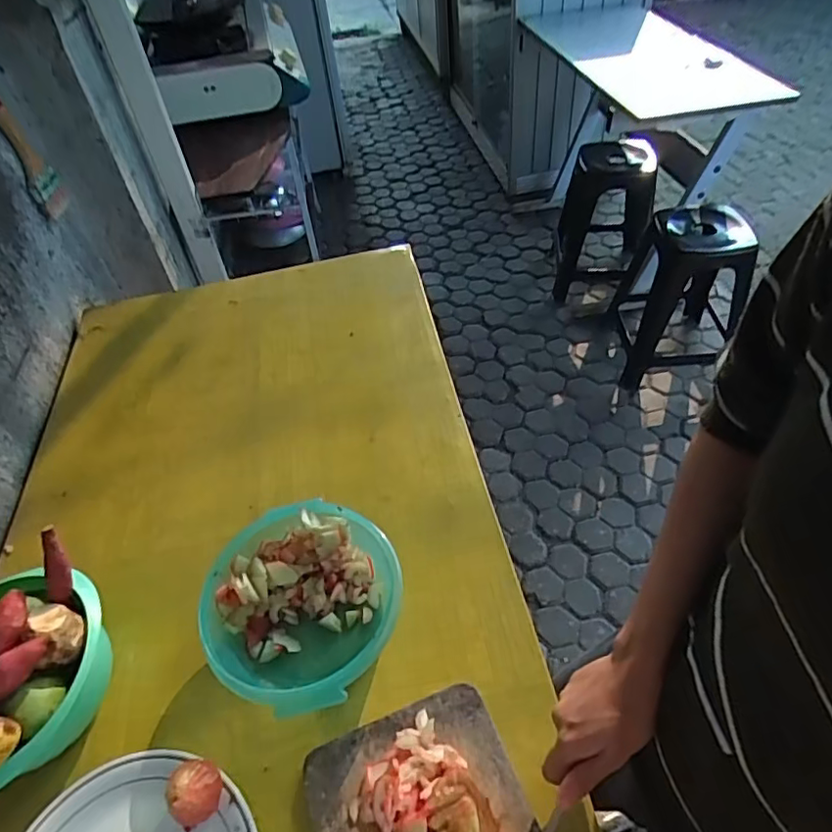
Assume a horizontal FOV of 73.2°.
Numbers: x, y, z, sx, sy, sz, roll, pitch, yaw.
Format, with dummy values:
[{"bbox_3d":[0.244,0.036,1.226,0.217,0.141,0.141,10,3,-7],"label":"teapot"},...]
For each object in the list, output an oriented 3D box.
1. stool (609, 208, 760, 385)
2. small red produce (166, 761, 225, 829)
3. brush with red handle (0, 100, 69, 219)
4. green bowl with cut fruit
[{"bbox_3d":[0.798,-0.377,1.703,0.280,0.493,0.354,0,49,5],"label":"stool"},{"bbox_3d":[-0.183,0.313,0.470,0.040,0.041,0.044,-3,50,3],"label":"small red produce"},{"bbox_3d":[-0.620,-0.418,0.904,0.013,0.205,0.056,8,54,5],"label":"brush with red handle"},{"bbox_3d":[-0.110,0.190,0.561,0.184,0.072,0.187,-3,50,3],"label":"green bowl with cut fruit"}]

